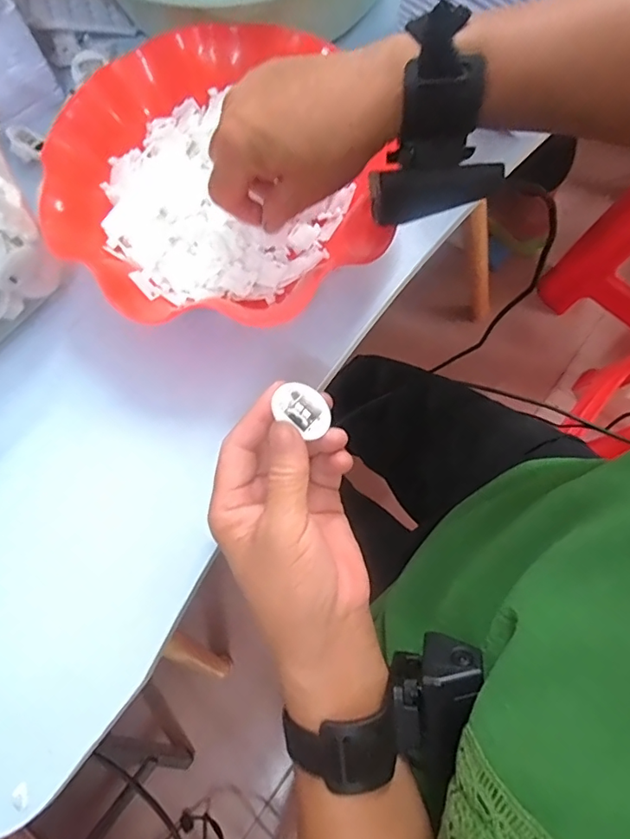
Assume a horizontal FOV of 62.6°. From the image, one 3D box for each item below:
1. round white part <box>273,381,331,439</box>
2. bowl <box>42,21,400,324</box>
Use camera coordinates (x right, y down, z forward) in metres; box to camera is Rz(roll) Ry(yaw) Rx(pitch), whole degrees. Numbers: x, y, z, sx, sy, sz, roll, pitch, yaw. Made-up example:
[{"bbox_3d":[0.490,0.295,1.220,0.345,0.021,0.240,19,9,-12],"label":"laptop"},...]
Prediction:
[{"bbox_3d":[-0.007,-0.005,0.273,0.029,0.005,0.031,14,57,-22],"label":"round white part"},{"bbox_3d":[-0.063,-0.155,0.350,0.207,0.060,0.211,-1,74,2],"label":"bowl"}]

